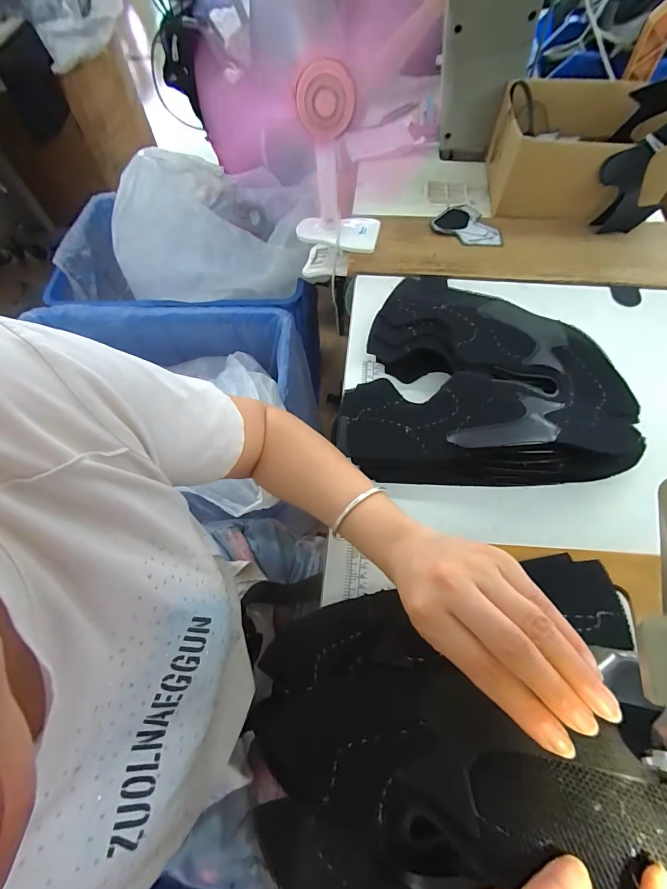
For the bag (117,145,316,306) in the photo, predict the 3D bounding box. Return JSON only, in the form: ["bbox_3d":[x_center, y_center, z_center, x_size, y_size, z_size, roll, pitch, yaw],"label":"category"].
[{"bbox_3d":[-0.275,-0.533,0.928,0.417,0.188,0.430,0,63,2],"label":"bag"}]

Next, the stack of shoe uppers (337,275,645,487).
[{"bbox_3d":[0.178,-0.104,0.478,0.324,0.080,0.297,1,63,2],"label":"stack of shoe uppers"}]

